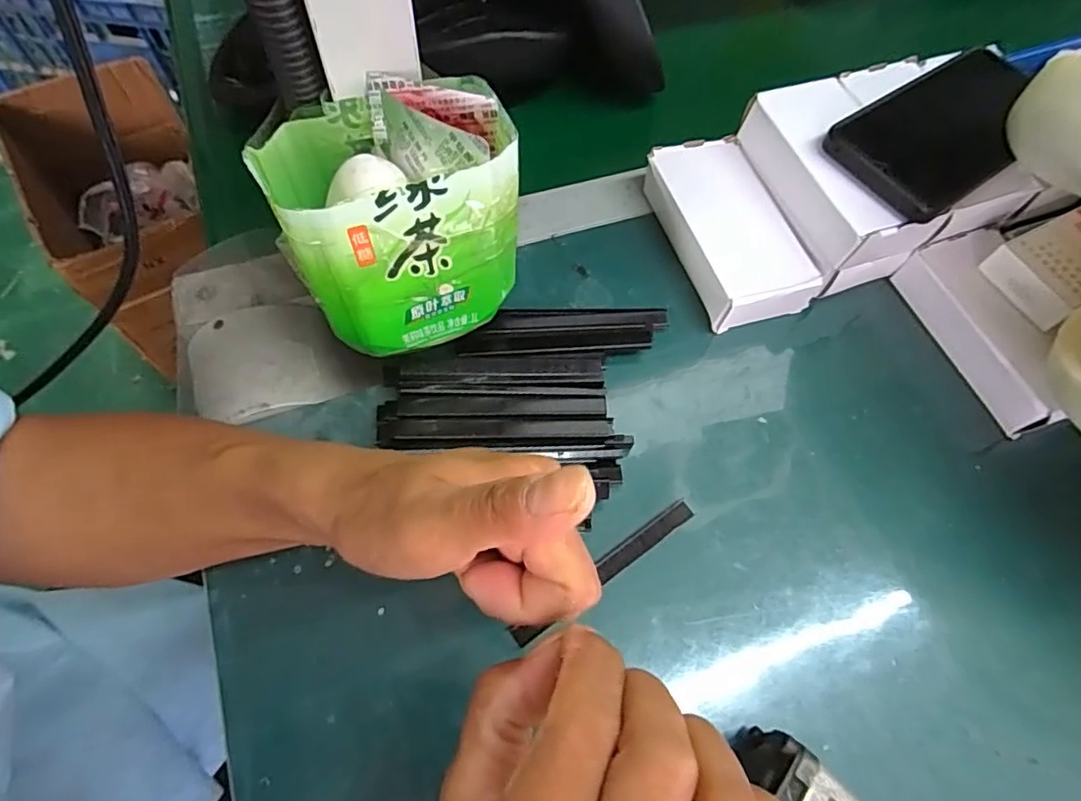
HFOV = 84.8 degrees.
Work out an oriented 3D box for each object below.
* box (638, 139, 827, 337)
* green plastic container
[{"bbox_3d":[0.120,-0.111,0.380,0.071,0.031,0.124,-15,66,-11],"label":"box"},{"bbox_3d":[-0.066,-0.086,0.274,0.109,0.087,0.083,-19,67,-13],"label":"green plastic container"}]

